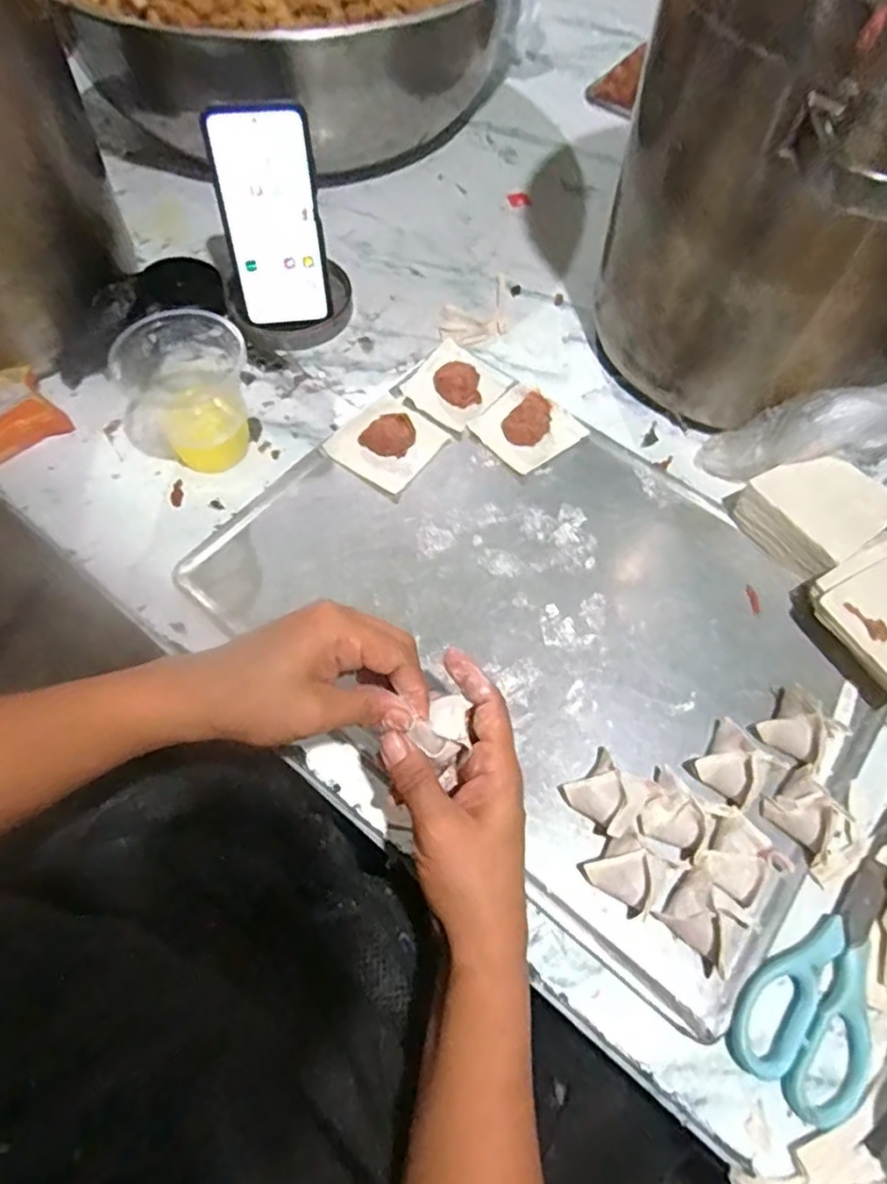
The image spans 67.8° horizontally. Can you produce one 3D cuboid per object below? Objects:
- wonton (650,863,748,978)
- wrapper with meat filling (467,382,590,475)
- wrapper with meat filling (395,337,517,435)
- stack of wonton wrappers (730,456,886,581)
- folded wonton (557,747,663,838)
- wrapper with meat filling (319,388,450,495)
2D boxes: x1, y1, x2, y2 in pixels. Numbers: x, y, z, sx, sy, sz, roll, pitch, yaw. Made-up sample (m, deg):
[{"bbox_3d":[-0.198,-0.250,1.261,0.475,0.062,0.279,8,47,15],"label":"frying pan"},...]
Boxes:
[{"bbox_3d":[0.148,0.182,0.369,0.036,0.030,0.043,-39,71,-19],"label":"wonton"},{"bbox_3d":[0.070,-0.138,0.551,0.072,0.020,0.069,-37,70,-18],"label":"wrapper with meat filling"},{"bbox_3d":[0.011,-0.182,0.571,0.075,0.027,0.078,36,68,15],"label":"wrapper with meat filling"},{"bbox_3d":[0.279,-0.059,0.501,0.101,0.040,0.083,-32,68,-17],"label":"stack of wonton wrappers"},{"bbox_3d":[0.101,0.120,0.400,0.044,0.032,0.042,-36,69,-18],"label":"folded wonton"},{"bbox_3d":[-0.044,-0.127,0.537,0.074,0.026,0.079,35,67,15],"label":"wrapper with meat filling"}]

